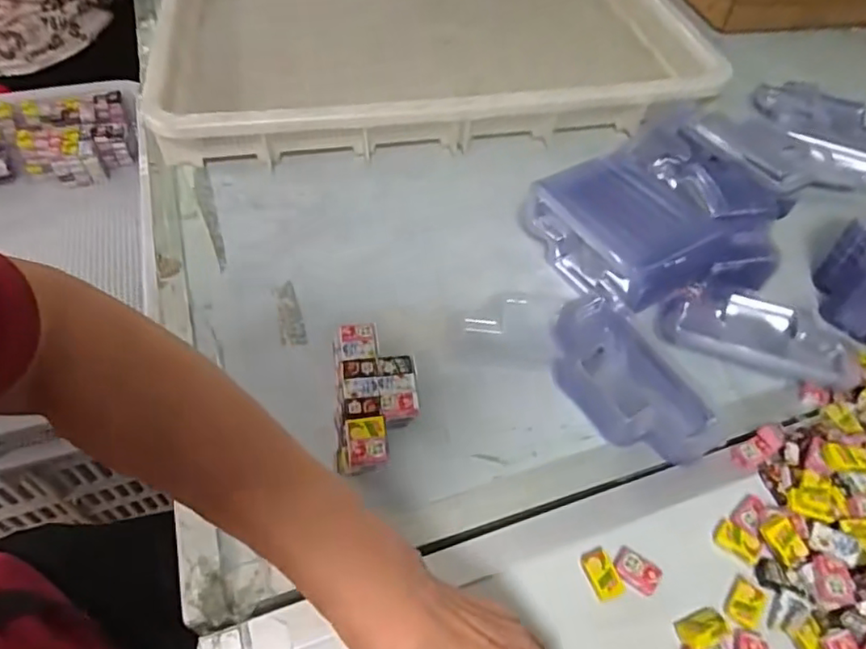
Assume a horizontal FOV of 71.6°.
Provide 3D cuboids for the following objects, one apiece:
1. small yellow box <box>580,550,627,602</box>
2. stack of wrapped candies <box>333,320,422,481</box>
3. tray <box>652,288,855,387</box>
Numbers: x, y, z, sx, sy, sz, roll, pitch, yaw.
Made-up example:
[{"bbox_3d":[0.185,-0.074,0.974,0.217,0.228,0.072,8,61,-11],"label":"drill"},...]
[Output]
[{"bbox_3d":[0.104,0.154,0.369,0.018,0.006,0.027,-18,54,-15],"label":"small yellow box"},{"bbox_3d":[-0.040,0.055,0.434,0.057,0.031,0.118,-5,52,-6],"label":"stack of wrapped candies"},{"bbox_3d":[0.261,0.004,0.489,0.141,0.027,0.068,19,53,13],"label":"tray"}]

